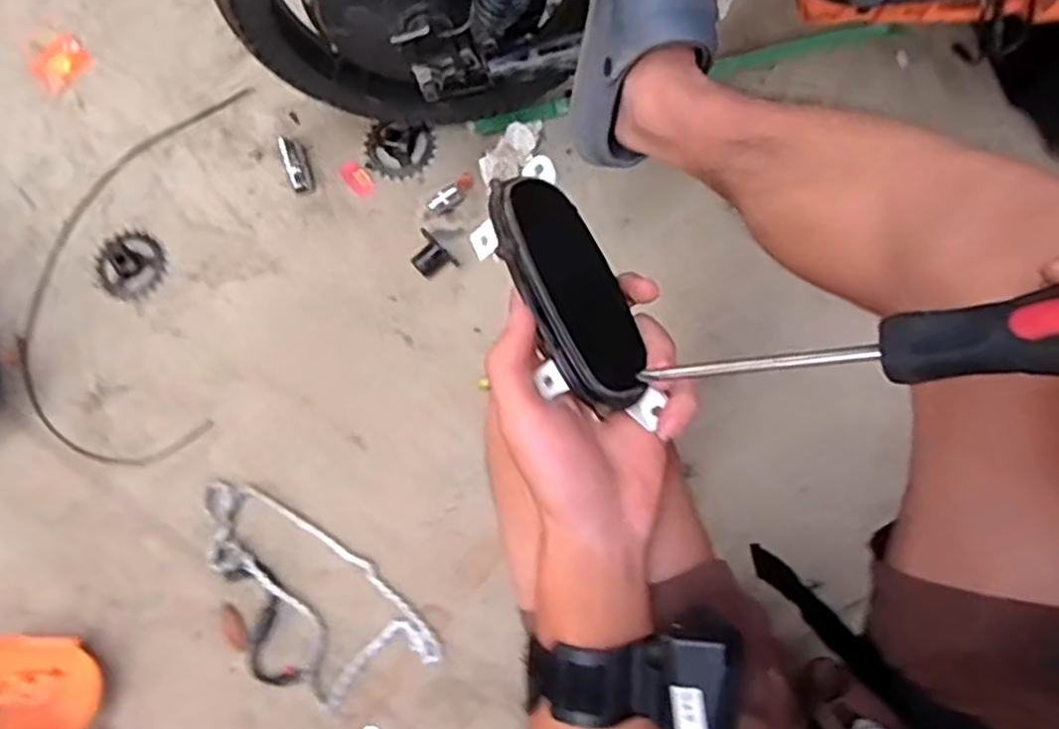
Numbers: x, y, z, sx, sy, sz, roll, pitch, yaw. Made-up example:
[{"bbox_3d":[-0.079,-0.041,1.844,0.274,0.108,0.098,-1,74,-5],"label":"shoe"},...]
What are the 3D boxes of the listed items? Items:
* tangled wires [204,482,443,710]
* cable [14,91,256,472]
[{"bbox_3d":[-0.249,0.261,0.804,0.305,0.012,0.156,31,82,6],"label":"tangled wires"},{"bbox_3d":[-0.478,-0.115,0.893,0.239,0.008,0.466,1,80,1],"label":"cable"}]

